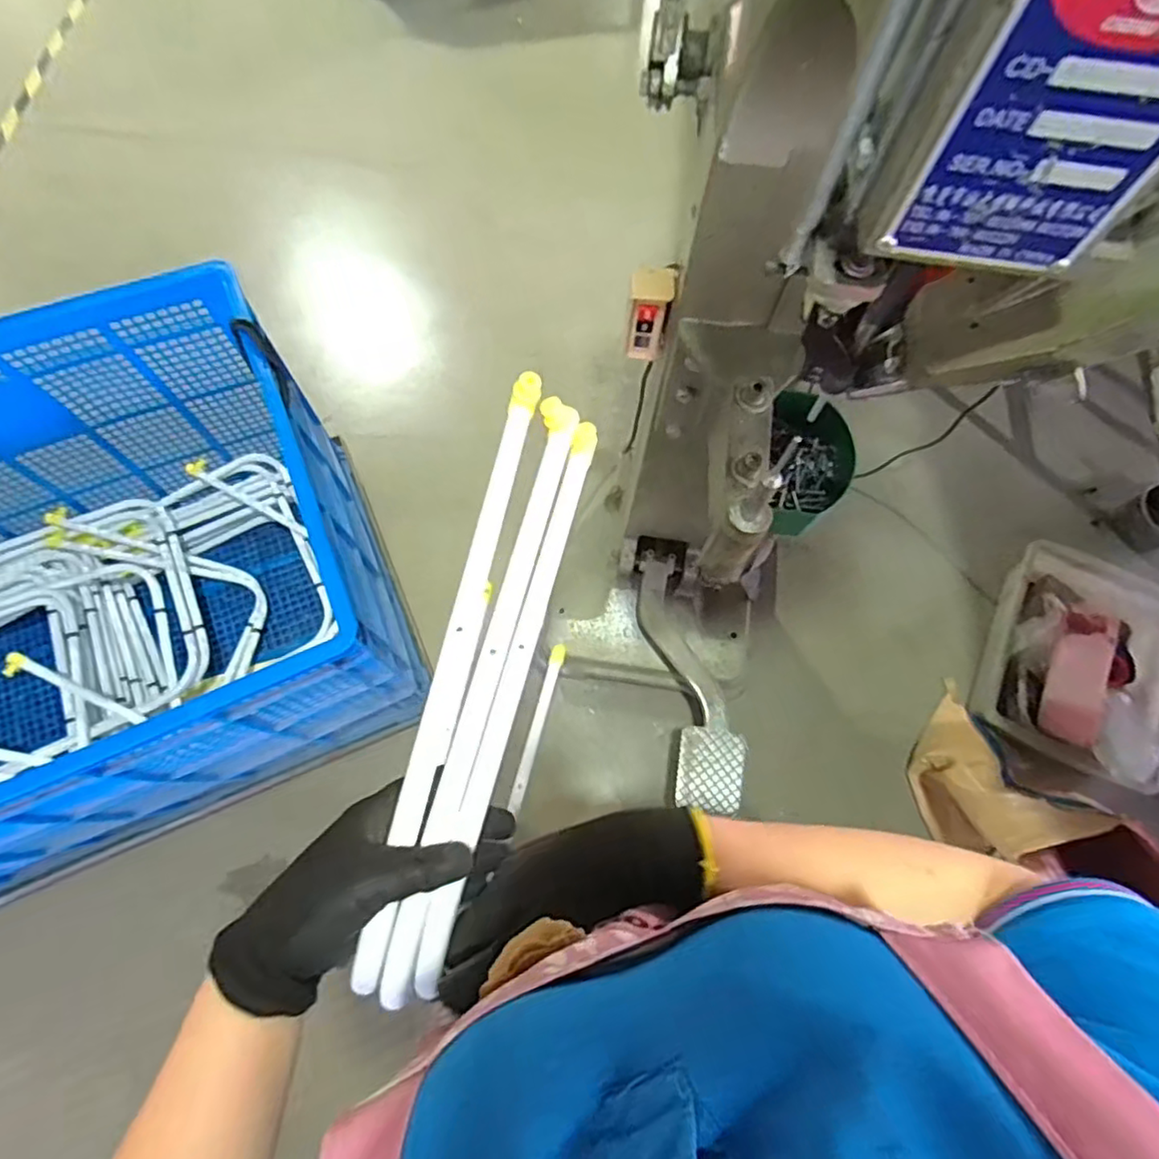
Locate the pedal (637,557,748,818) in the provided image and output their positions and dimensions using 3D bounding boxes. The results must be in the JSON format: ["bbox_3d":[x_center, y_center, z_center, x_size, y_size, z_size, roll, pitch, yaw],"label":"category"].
[{"bbox_3d":[0.218,0.207,1.289,0.151,0.085,0.515,-11,71,-5],"label":"pedal"}]

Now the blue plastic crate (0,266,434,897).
[{"bbox_3d":[-0.889,0.071,1.064,1.055,0.584,0.725,-26,73,-10],"label":"blue plastic crate"}]

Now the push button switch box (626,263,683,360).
[{"bbox_3d":[0.082,-0.315,0.756,0.051,0.127,0.037,8,70,1],"label":"push button switch box"}]

